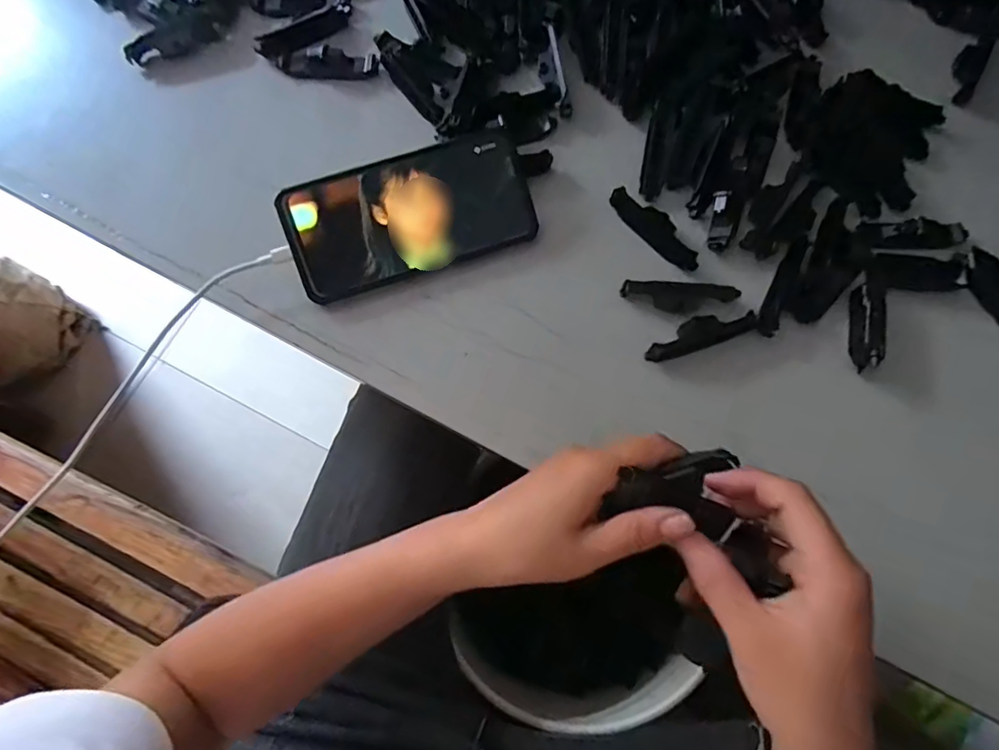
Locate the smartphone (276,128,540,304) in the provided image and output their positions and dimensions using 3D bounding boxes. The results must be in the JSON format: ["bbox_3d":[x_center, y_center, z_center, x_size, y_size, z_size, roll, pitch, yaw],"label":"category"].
[{"bbox_3d":[-0.061,-0.111,0.376,0.167,0.009,0.081,-21,99,-6],"label":"smartphone"}]

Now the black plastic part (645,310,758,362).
[{"bbox_3d":[0.138,-0.028,0.371,0.079,0.010,0.022,-20,78,-4],"label":"black plastic part"}]

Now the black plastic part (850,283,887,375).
[{"bbox_3d":[0.251,-0.032,0.367,0.016,0.018,0.058,10,77,3],"label":"black plastic part"}]

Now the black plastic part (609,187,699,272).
[{"bbox_3d":[0.113,-0.107,0.390,0.022,0.007,0.079,-42,80,-9],"label":"black plastic part"}]

